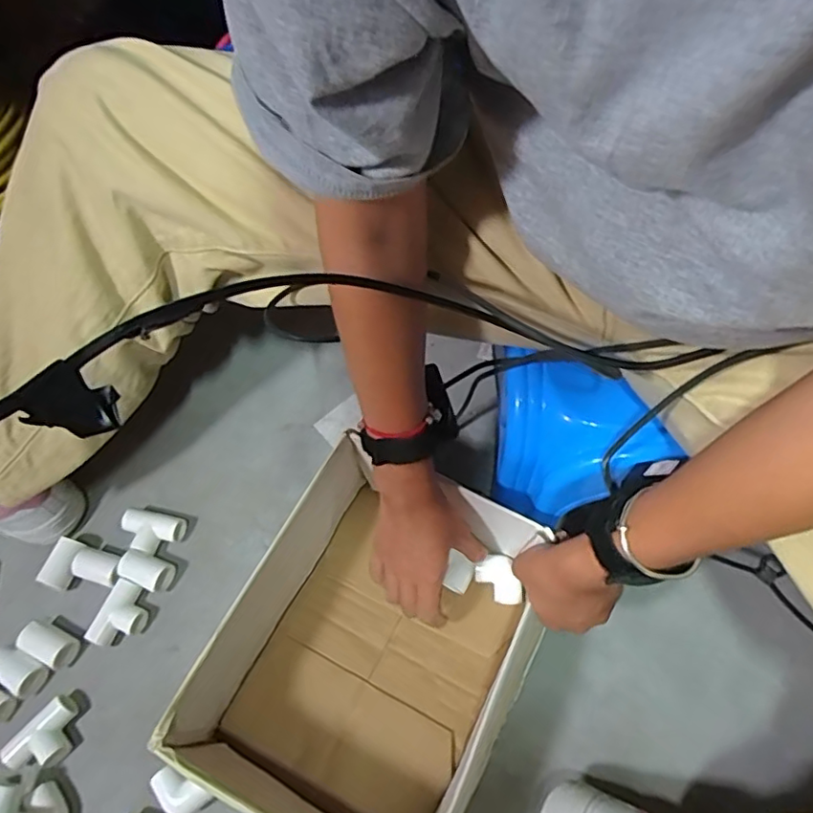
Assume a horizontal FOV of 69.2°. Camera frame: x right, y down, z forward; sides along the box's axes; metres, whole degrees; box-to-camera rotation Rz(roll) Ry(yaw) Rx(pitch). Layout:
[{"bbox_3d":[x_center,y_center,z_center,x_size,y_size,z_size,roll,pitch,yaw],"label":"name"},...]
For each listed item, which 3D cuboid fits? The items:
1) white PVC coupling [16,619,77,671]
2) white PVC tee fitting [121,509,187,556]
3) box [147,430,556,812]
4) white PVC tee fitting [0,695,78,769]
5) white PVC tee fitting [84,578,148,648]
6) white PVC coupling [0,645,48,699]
[{"bbox_3d":[-0.349,0.232,0.573,0.050,0.033,0.031,17,64,13],"label":"white PVC coupling"},{"bbox_3d":[-0.269,0.135,0.624,0.062,0.026,0.041,8,62,9],"label":"white PVC tee fitting"},{"bbox_3d":[-0.025,0.204,0.510,0.212,0.121,0.283,24,65,17],"label":"box"},{"bbox_3d":[-0.326,0.302,0.532,0.038,0.023,0.069,34,69,21],"label":"white PVC tee fitting"},{"bbox_3d":[-0.282,0.209,0.588,0.039,0.026,0.062,17,64,13],"label":"white PVC tee fitting"},{"bbox_3d":[-0.372,0.254,0.561,0.050,0.025,0.031,19,64,14],"label":"white PVC coupling"}]

